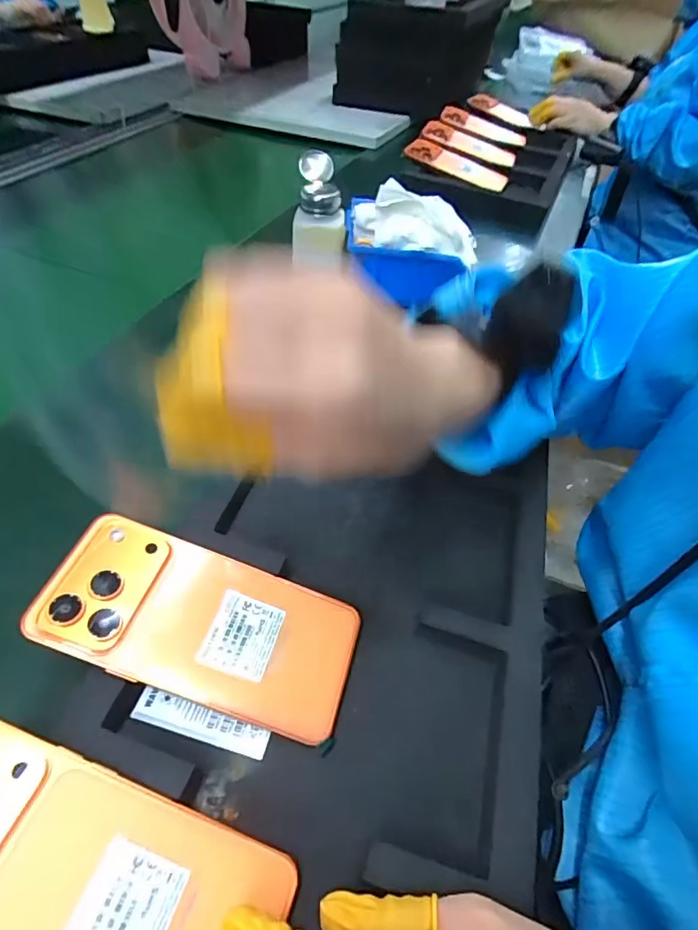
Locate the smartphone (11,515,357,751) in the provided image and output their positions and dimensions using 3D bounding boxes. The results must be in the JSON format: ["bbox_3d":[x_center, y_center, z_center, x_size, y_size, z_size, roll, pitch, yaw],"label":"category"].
[{"bbox_3d":[-0.077,0.084,0.264,0.162,0.005,0.076,23,52,-4],"label":"smartphone"}]

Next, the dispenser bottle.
[{"bbox_3d":[-0.029,-0.253,0.497,0.053,0.096,0.059,13,49,9],"label":"dispenser bottle"}]

